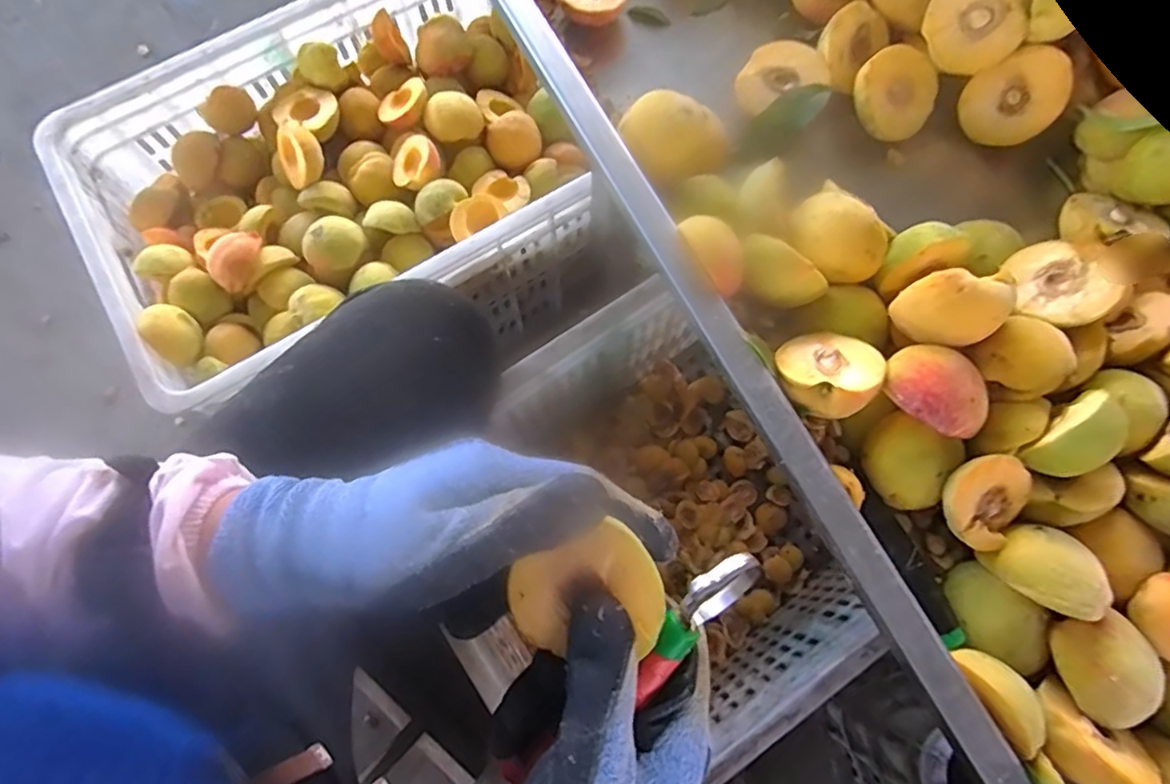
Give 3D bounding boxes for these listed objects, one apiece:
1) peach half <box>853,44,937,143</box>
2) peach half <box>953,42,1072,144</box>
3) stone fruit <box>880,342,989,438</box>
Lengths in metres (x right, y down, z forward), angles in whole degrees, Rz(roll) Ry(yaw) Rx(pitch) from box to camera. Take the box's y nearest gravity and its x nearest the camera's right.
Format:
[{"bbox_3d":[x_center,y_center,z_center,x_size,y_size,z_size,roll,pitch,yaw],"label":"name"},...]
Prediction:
[{"bbox_3d":[0.221,-0.213,0.448,0.059,0.027,0.059,-1,96,-10],"label":"peach half"},{"bbox_3d":[0.310,-0.213,0.446,0.057,0.066,0.031,58,40,-14],"label":"peach half"},{"bbox_3d":[0.199,-0.002,0.346,0.053,0.024,0.046,23,75,6],"label":"stone fruit"}]

